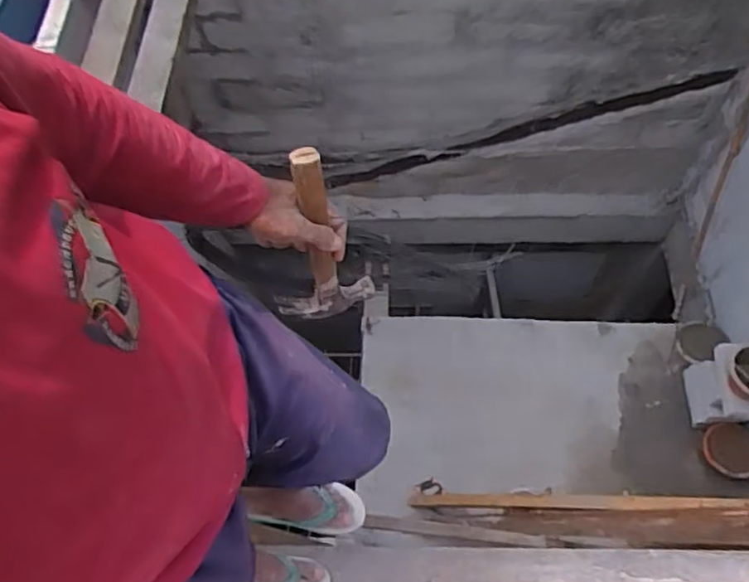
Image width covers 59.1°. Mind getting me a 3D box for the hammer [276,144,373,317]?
[{"bbox_3d":[-0.067,-0.050,0.746,0.120,0.279,0.029,-19,60,-7],"label":"hammer"}]

